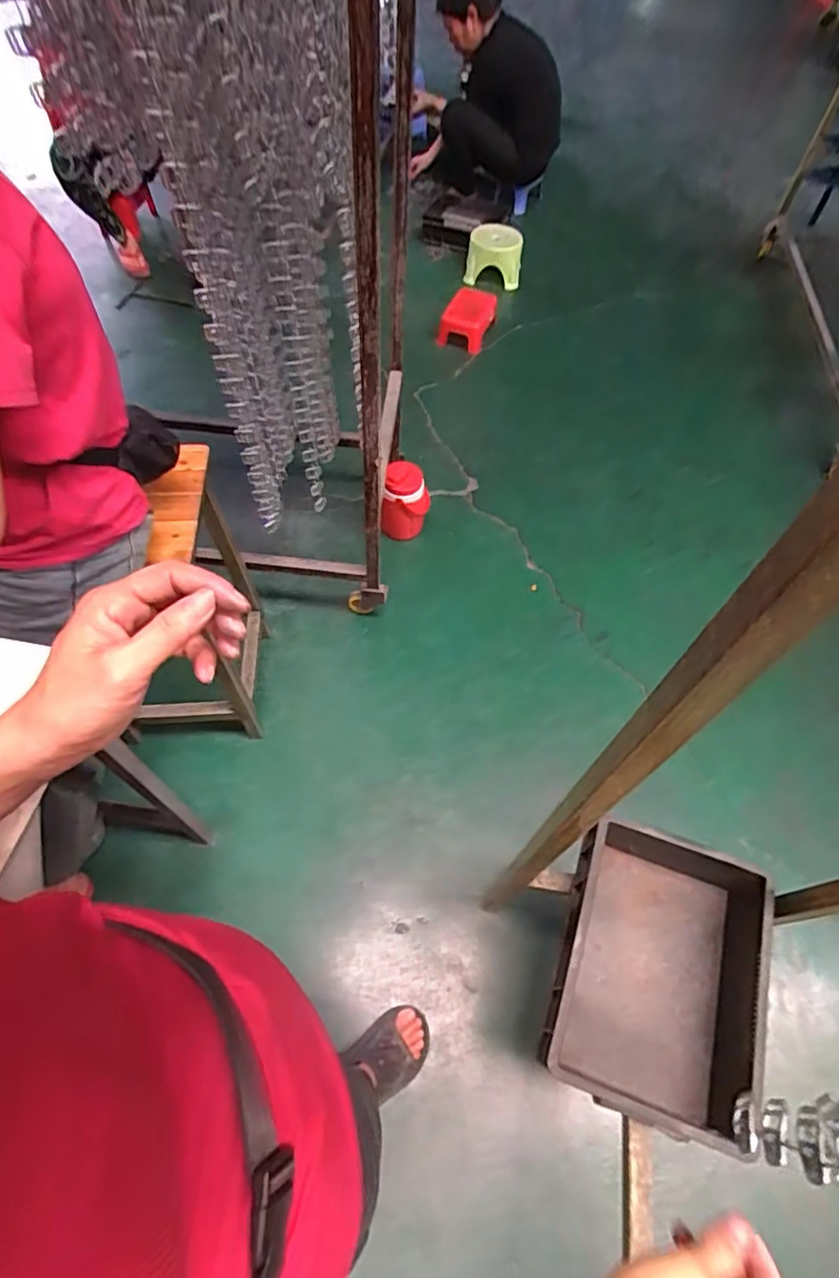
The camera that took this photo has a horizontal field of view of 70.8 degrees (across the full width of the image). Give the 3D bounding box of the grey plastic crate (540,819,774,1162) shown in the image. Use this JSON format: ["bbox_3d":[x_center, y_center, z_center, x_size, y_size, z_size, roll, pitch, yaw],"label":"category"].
[{"bbox_3d":[0.319,0.455,0.812,0.242,0.129,0.326,19,60,9],"label":"grey plastic crate"}]

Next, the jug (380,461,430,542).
[{"bbox_3d":[-0.036,-0.374,1.630,0.122,0.206,0.123,8,59,2],"label":"jug"}]

